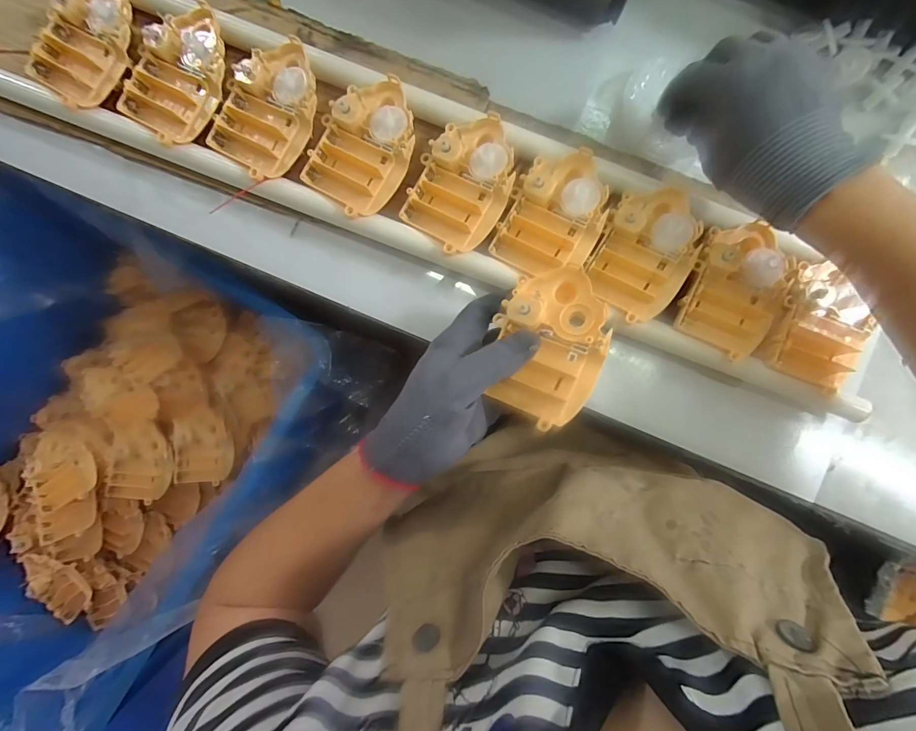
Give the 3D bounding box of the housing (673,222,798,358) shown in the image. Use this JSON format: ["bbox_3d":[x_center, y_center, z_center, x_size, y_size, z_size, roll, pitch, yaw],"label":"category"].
[{"bbox_3d":[0.216,-0.059,0.307,0.072,0.014,0.100,24,89,1],"label":"housing"}]

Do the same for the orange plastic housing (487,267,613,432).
[{"bbox_3d":[0.061,-0.013,0.264,0.066,0.021,0.100,6,89,1],"label":"orange plastic housing"}]

